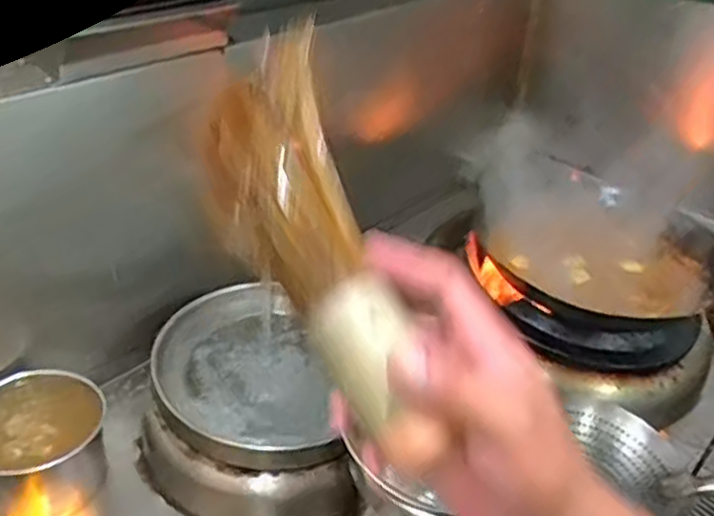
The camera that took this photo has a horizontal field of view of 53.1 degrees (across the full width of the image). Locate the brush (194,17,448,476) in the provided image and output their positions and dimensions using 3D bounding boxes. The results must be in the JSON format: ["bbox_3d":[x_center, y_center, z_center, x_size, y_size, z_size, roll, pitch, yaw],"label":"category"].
[{"bbox_3d":[-0.025,-0.008,0.383,0.070,0.052,0.240,-15,71,-28],"label":"brush"}]

